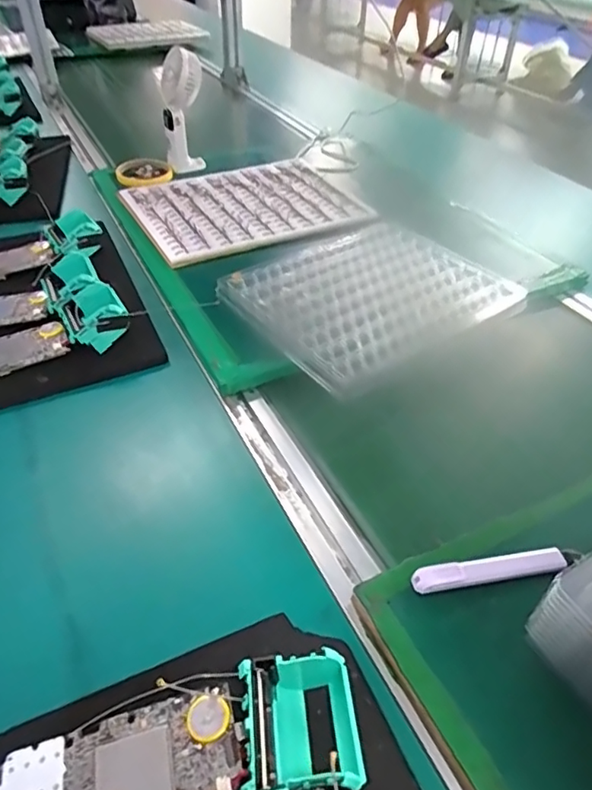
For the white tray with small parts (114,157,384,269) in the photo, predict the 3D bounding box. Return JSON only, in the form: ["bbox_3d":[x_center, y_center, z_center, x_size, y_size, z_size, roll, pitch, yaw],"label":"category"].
[{"bbox_3d":[-0.077,-0.296,0.836,0.318,0.009,0.273,-20,45,-18],"label":"white tray with small parts"}]

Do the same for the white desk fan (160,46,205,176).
[{"bbox_3d":[-0.183,-0.462,0.897,0.071,0.169,0.078,-9,43,-7],"label":"white desk fan"}]

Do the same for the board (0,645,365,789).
[{"bbox_3d":[-0.064,0.196,0.307,0.192,0.045,0.078,-8,43,-5],"label":"board"}]

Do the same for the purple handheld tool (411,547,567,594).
[{"bbox_3d":[0.134,0.121,0.382,0.108,0.014,0.016,-8,43,-6],"label":"purple handheld tool"}]

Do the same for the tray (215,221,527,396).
[{"bbox_3d":[0.081,-0.130,0.649,0.297,0.013,0.238,-27,48,-24],"label":"tray"}]

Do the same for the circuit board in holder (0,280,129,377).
[{"bbox_3d":[-0.276,-0.063,0.572,0.191,0.046,0.072,-21,45,-18],"label":"circuit board in holder"}]

